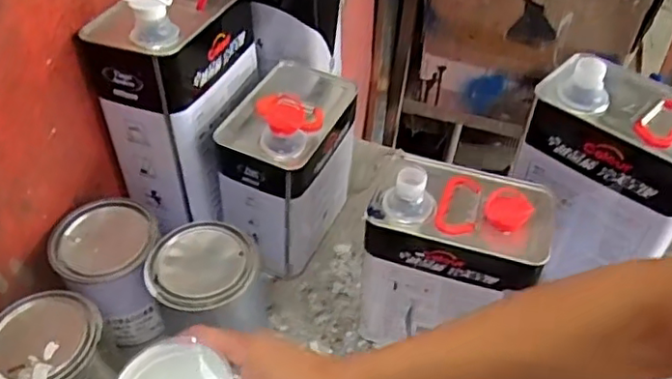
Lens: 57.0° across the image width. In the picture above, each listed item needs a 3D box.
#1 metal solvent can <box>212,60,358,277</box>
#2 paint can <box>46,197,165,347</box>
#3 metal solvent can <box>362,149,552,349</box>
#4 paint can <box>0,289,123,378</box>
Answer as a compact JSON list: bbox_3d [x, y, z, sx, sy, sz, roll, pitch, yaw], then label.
[{"bbox_3d":[-0.055,-0.031,0.732,0.112,0.215,0.170,19,47,16],"label":"metal solvent can"},{"bbox_3d":[-0.235,0.091,0.661,0.102,0.119,0.107,-10,46,-12],"label":"paint can"},{"bbox_3d":[0.117,0.071,0.640,0.162,0.200,0.115,13,46,11],"label":"metal solvent can"},{"bbox_3d":[-0.254,0.183,0.580,0.099,0.142,0.108,1,45,-1],"label":"paint can"}]

